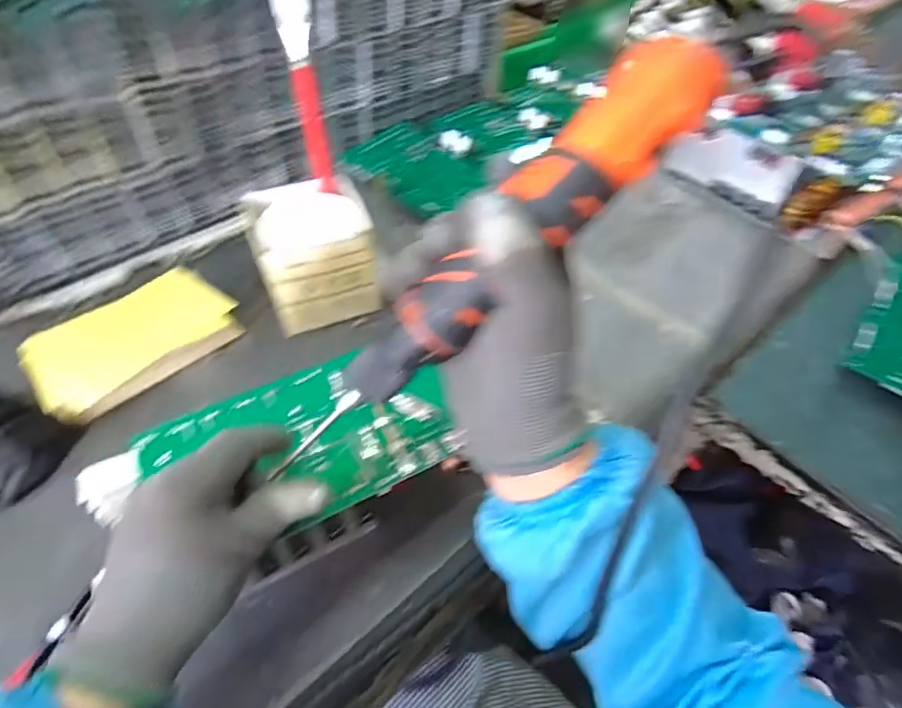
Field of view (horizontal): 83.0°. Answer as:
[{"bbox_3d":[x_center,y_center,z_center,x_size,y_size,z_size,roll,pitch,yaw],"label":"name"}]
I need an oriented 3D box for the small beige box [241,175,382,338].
[{"bbox_3d":[-0.151,-0.110,0.561,0.113,0.103,0.121,-17,54,-15],"label":"small beige box"}]

